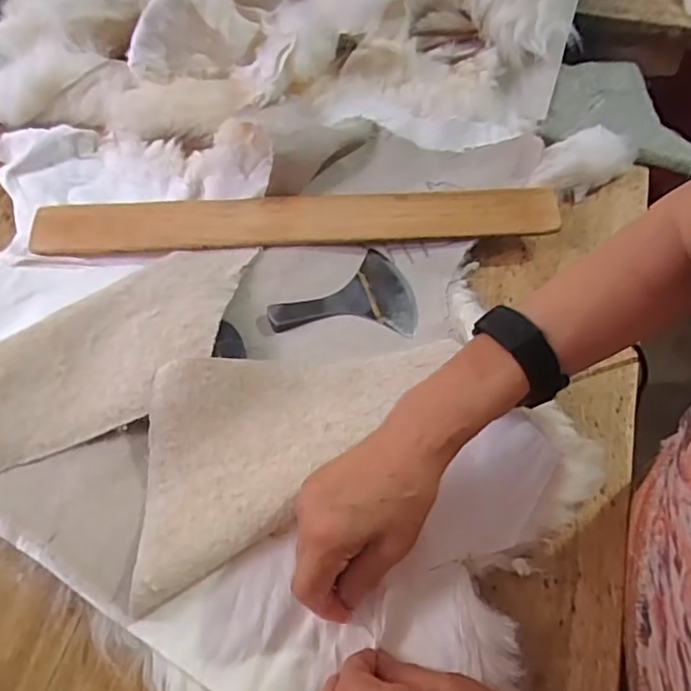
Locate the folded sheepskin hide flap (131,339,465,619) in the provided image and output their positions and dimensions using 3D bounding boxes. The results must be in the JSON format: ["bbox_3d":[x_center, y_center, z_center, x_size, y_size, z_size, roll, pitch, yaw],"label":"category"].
[{"bbox_3d":[-0.055,0.051,0.455,0.279,0.027,0.144,-34,61,-20],"label":"folded sheepskin hide flap"}]

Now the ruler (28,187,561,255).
[{"bbox_3d":[-0.047,-0.123,0.574,0.496,0.008,0.054,-3,72,0],"label":"ruler"}]

